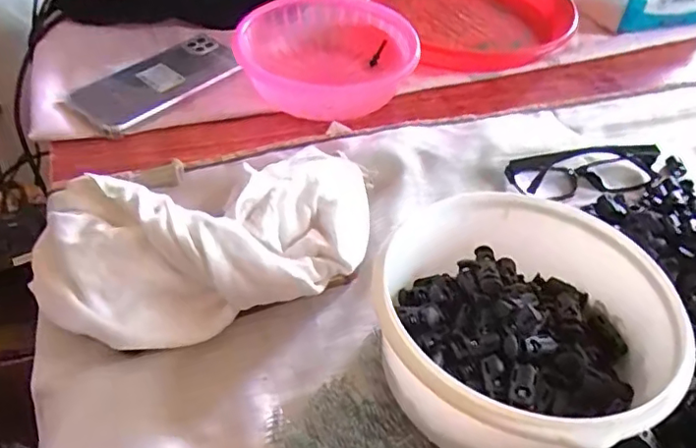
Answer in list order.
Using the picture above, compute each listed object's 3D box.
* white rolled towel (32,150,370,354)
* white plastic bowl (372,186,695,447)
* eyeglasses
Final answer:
[{"bbox_3d":[-0.088,0.008,0.386,0.227,0.064,0.126,-13,48,-15],"label":"white rolled towel"},{"bbox_3d":[0.094,0.061,0.328,0.150,0.087,0.155,1,46,-1],"label":"white plastic bowl"},{"bbox_3d":[0.202,-0.048,0.480,0.140,0.032,0.035,-6,47,-9],"label":"eyeglasses"}]

